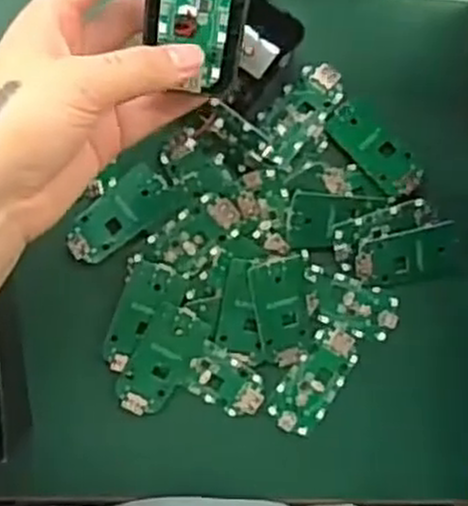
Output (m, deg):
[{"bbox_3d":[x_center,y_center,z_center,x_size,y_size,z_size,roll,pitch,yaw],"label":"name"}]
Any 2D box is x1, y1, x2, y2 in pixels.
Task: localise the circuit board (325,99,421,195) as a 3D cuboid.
[{"bbox_3d":[0.082,-0.059,0.460,0.062,0.008,0.026,45,83,-2],"label":"circuit board"}]

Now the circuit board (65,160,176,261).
[{"bbox_3d":[-0.065,-0.021,0.444,0.062,0.005,0.030,-38,91,-8],"label":"circuit board"}]

